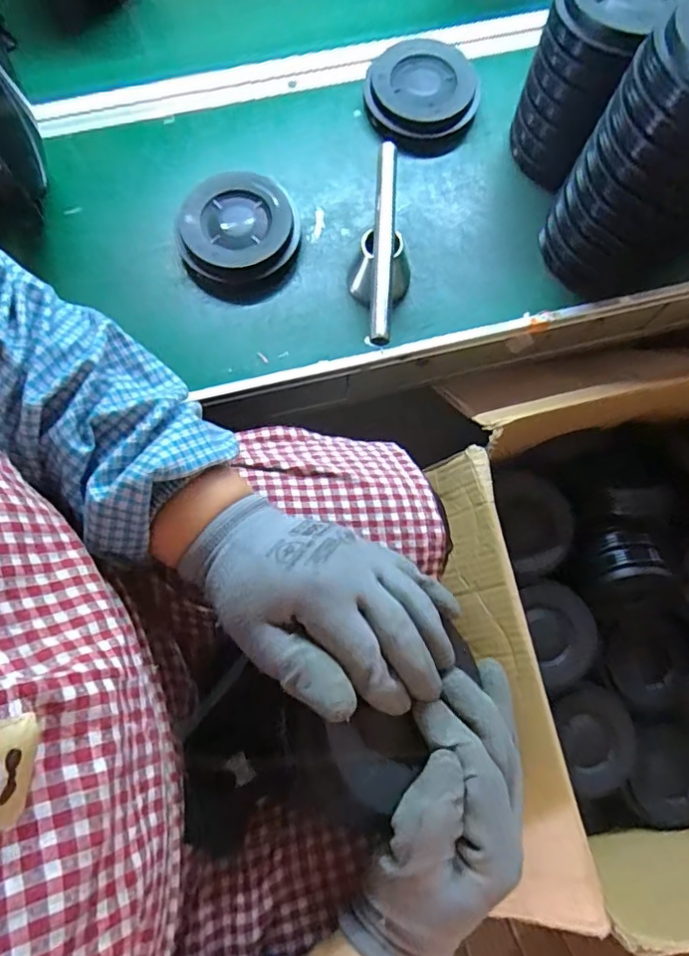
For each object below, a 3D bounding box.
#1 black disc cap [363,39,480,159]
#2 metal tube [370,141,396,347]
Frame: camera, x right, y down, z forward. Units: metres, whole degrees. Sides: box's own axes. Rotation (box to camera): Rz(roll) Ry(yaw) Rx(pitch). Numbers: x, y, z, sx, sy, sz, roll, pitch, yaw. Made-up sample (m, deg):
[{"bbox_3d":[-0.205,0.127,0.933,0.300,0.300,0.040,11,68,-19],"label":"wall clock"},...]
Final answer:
[{"bbox_3d":[0.080,-0.398,0.592,0.117,0.040,0.108,0,74,0],"label":"black disc cap"},{"bbox_3d":[0.035,-0.212,0.503,0.018,0.018,0.201,3,74,1],"label":"metal tube"}]

